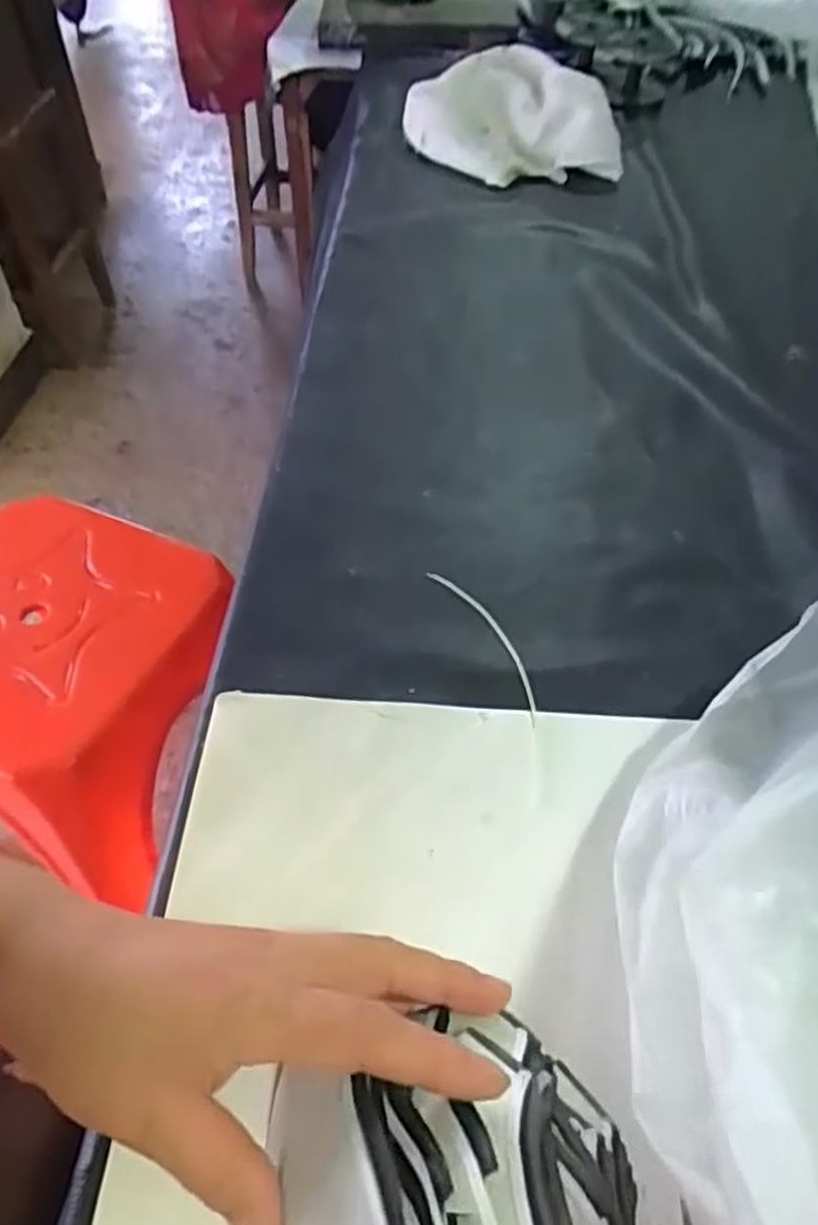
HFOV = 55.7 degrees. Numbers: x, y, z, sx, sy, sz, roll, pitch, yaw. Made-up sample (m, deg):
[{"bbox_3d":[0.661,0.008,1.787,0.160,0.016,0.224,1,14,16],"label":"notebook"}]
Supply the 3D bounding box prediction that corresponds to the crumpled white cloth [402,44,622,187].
[{"bbox_3d":[0.114,-0.542,0.848,0.216,0.096,0.136,27,53,21],"label":"crumpled white cloth"}]

